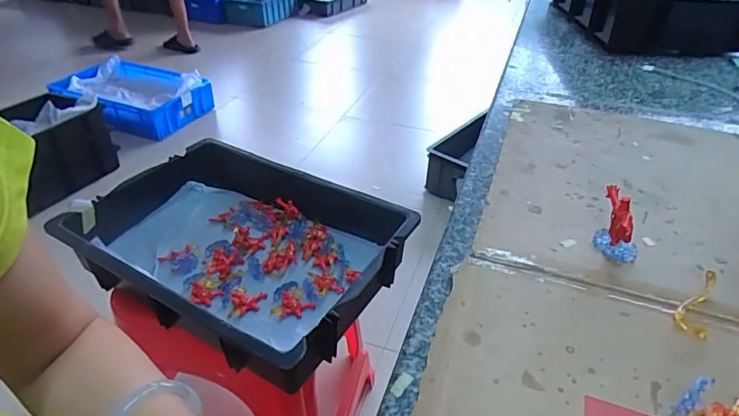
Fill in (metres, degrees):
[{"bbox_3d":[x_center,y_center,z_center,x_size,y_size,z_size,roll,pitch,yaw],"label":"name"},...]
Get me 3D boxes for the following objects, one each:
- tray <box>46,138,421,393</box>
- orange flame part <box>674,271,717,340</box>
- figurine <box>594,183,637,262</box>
[{"bbox_3d":[-0.200,0.053,0.697,0.455,0.098,0.311,19,40,23],"label":"tray"},{"bbox_3d":[0.238,0.068,0.332,0.057,0.015,0.022,-29,46,-34],"label":"orange flame part"},{"bbox_3d":[0.206,0.014,0.381,0.030,0.052,0.041,11,38,13],"label":"figurine"}]

